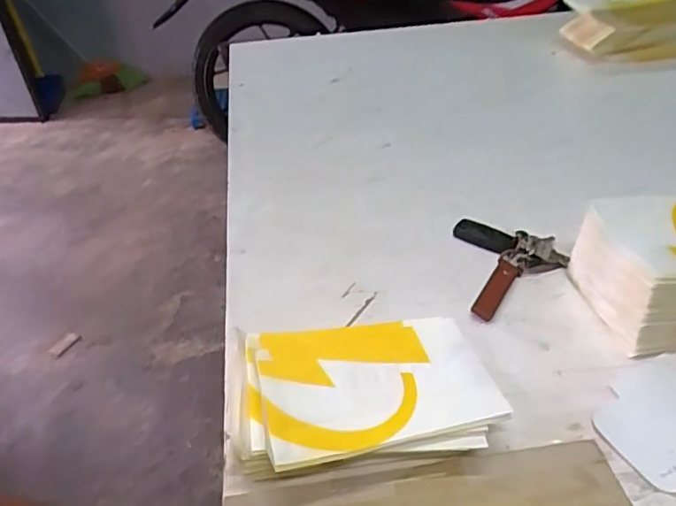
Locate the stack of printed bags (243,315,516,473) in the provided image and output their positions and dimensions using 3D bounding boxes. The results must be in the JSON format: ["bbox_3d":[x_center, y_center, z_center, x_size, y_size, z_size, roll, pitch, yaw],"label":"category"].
[{"bbox_3d":[0.020,0.108,0.447,0.193,0.042,0.137,-6,40,-5],"label":"stack of printed bags"}]

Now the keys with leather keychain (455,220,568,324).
[{"bbox_3d":[0.180,0.009,0.573,0.103,0.019,0.132,-2,39,1],"label":"keys with leather keychain"}]

